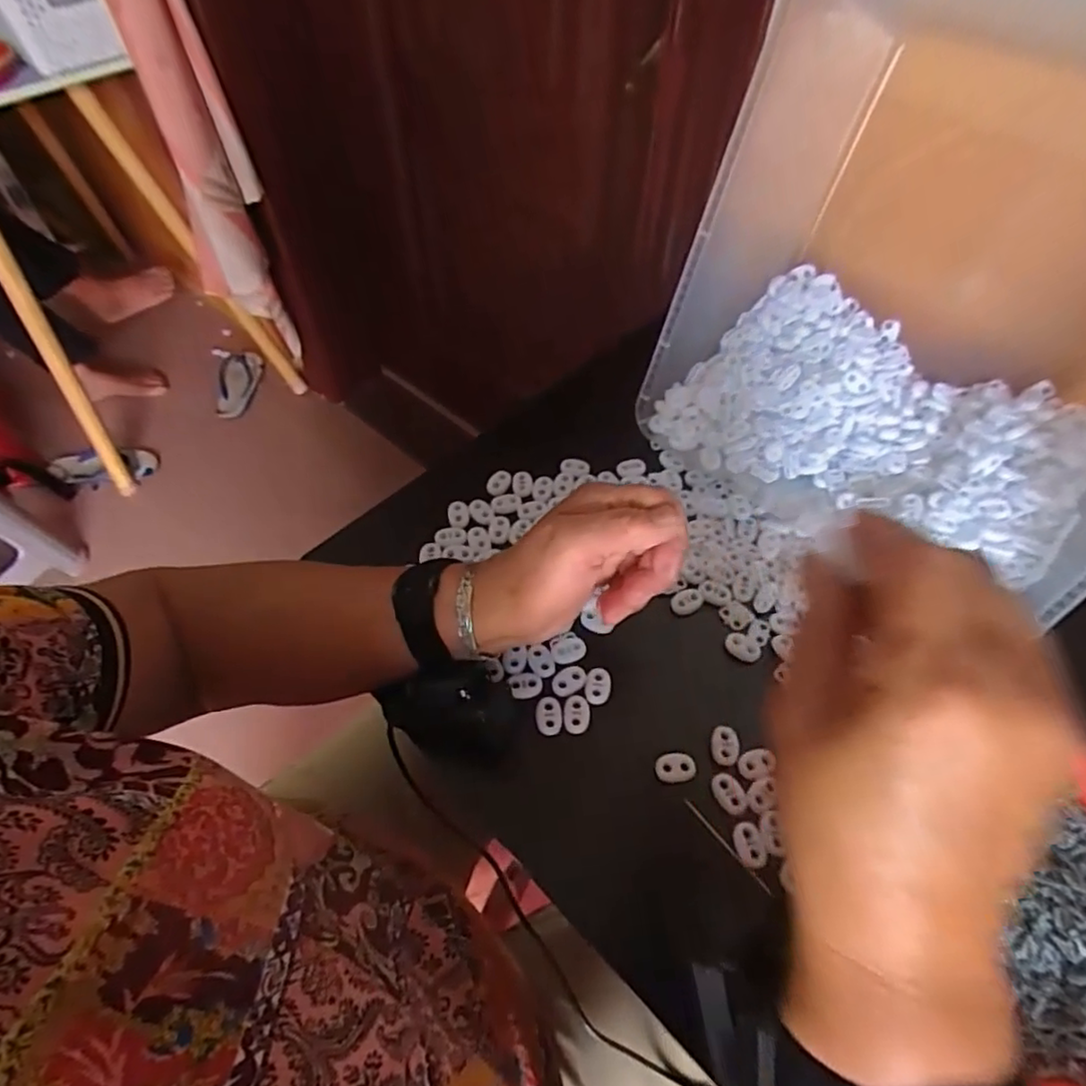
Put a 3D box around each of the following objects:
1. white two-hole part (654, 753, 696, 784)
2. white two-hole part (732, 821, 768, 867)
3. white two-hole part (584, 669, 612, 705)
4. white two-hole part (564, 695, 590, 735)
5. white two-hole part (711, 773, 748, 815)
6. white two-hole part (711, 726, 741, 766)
[{"bbox_3d":[0.077,0.129,0.361,0.023,0.004,0.015,-3,56,-3],"label":"white two-hole part"},{"bbox_3d":[0.112,0.163,0.339,0.015,0.004,0.022,-12,57,-9],"label":"white two-hole part"},{"bbox_3d":[0.035,0.088,0.388,0.016,0.004,0.021,11,56,6],"label":"white two-hole part"},{"bbox_3d":[0.021,0.104,0.379,0.016,0.004,0.022,3,56,1],"label":"white two-hole part"},{"bbox_3d":[0.106,0.142,0.355,0.015,0.004,0.023,-28,61,-18],"label":"white two-hole part"},{"bbox_3d":[0.107,0.118,0.367,0.016,0.004,0.022,2,56,0],"label":"white two-hole part"}]

